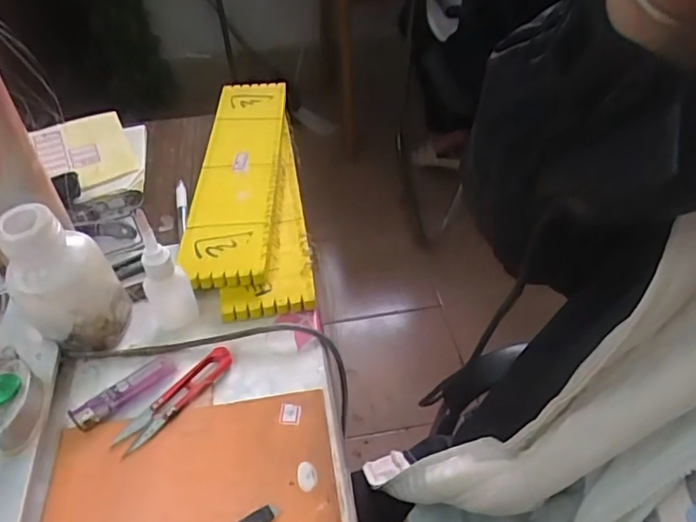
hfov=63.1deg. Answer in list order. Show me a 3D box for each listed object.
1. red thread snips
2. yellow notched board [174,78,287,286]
[{"bbox_3d":[-0.126,0.098,0.417,0.026,0.007,0.100,31,53,31],"label":"red thread snips"},{"bbox_3d":[-0.113,-0.100,0.600,0.077,0.012,0.340,3,46,-4],"label":"yellow notched board"}]

